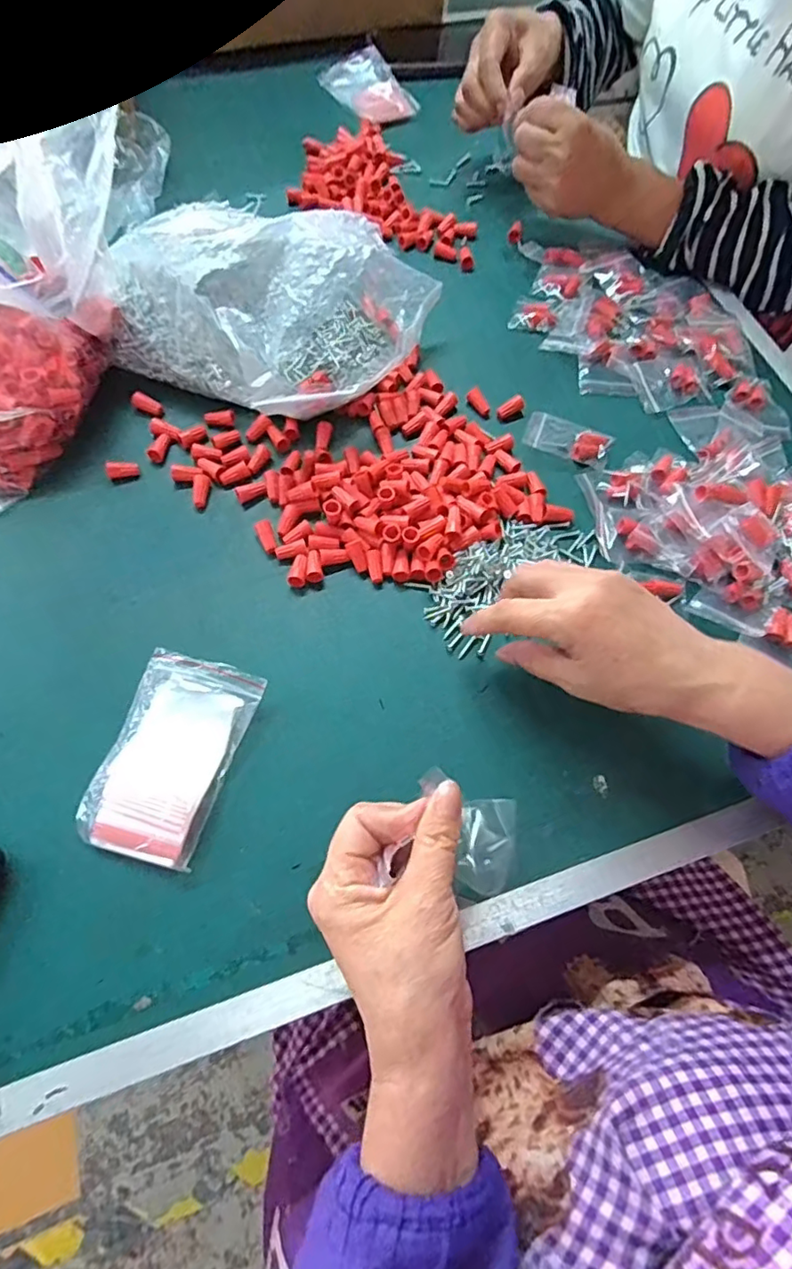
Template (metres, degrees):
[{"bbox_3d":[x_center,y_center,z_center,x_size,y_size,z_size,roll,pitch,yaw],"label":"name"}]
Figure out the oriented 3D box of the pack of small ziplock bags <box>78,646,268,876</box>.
[{"bbox_3d":[-0.130,0.069,0.341,0.073,0.014,0.116,13,65,4],"label":"pack of small ziplock bags"}]

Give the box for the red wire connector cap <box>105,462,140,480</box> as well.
[{"bbox_3d":[-0.197,-0.119,0.417,0.022,0.012,0.010,-20,67,-11],"label":"red wire connector cap"}]

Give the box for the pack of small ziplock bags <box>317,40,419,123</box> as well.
[{"bbox_3d":[-0.031,-0.593,0.627,0.074,0.020,0.112,-28,70,-15],"label":"pack of small ziplock bags"}]

